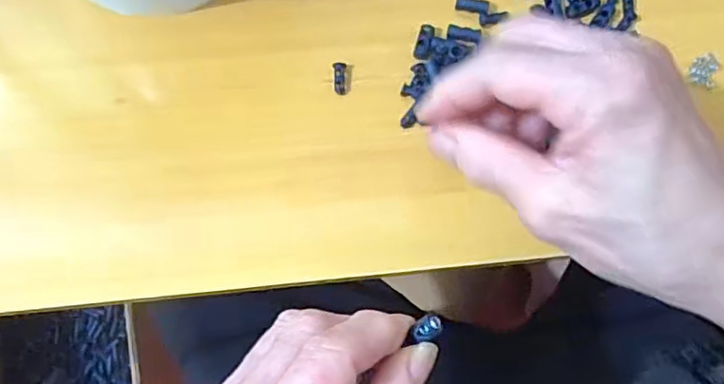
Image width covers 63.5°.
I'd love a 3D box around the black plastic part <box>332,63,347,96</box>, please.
[{"bbox_3d":[-0.012,-0.060,0.312,0.007,0.004,0.018,-4,75,-1],"label":"black plastic part"}]

